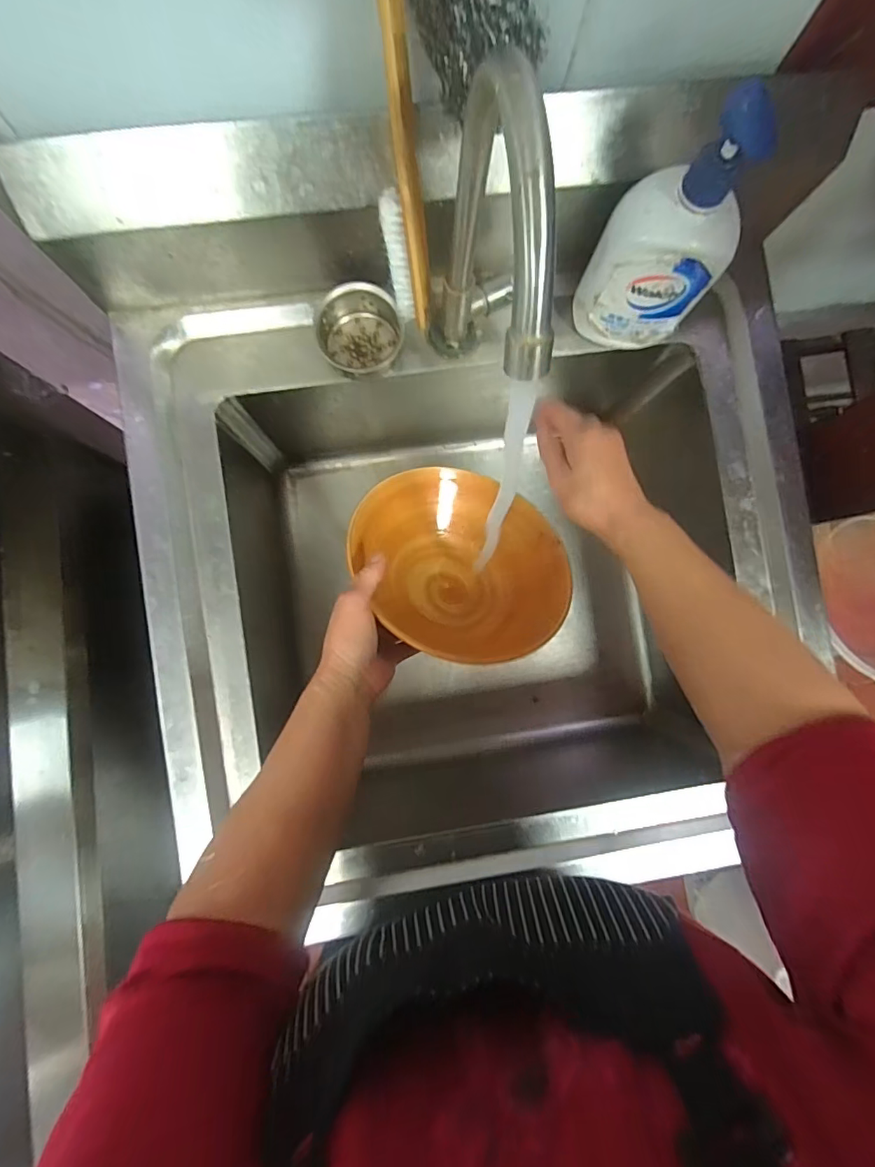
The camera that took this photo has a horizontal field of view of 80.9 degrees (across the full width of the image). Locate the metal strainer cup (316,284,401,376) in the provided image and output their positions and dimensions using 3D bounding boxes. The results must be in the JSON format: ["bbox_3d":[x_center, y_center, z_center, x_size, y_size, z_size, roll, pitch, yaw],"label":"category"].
[{"bbox_3d":[-0.067,-0.215,0.438,0.068,0.046,0.065,0,86,-5],"label":"metal strainer cup"}]

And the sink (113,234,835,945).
[{"bbox_3d":[0.039,0.010,0.557,0.579,0.244,0.528,-8,86,-5],"label":"sink"}]

